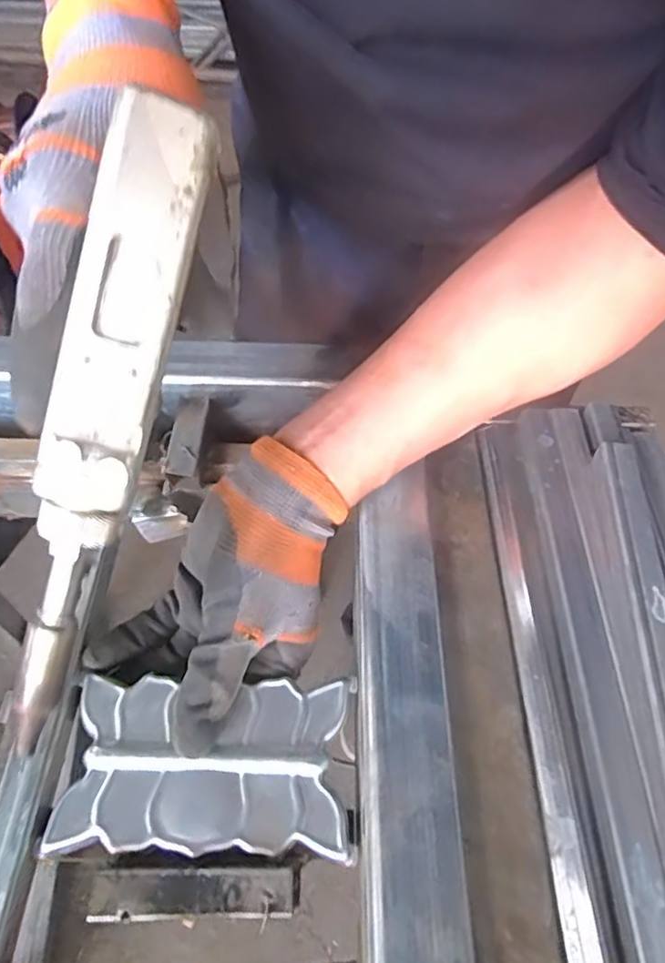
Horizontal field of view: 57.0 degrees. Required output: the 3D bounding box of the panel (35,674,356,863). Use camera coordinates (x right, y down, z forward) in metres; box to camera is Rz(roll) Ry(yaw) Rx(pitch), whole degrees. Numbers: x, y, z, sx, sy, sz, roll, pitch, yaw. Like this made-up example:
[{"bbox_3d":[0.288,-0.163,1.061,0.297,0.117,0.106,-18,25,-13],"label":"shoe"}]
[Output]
[{"bbox_3d":[-0.059,0.131,0.288,0.129,0.006,0.073,2,55,-1],"label":"panel"}]

